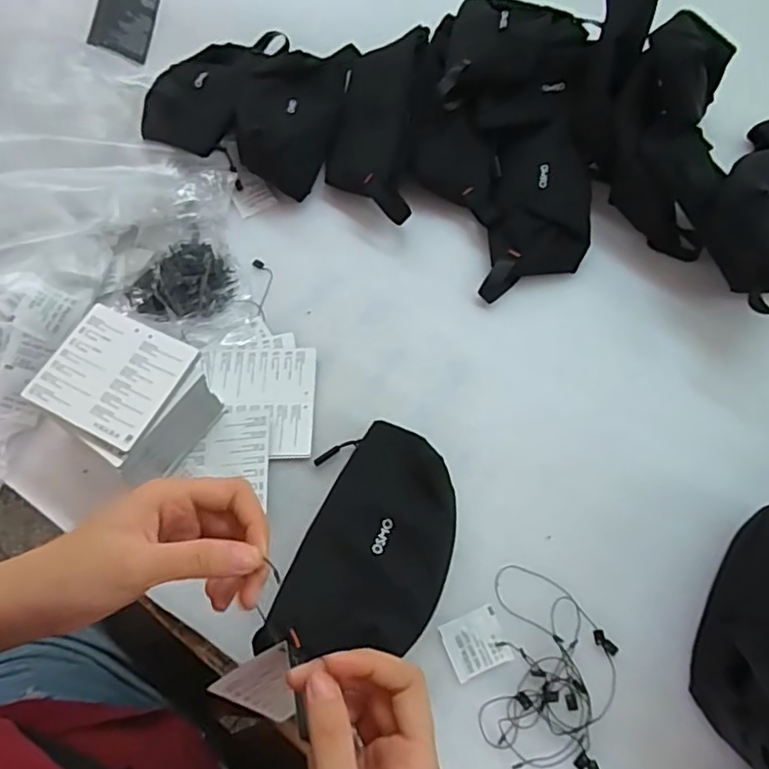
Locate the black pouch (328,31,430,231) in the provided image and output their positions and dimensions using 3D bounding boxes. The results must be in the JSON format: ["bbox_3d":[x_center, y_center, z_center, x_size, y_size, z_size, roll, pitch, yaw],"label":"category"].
[{"bbox_3d":[-0.014,-0.269,0.611,0.094,0.057,0.222,5,65,3],"label":"black pouch"}]

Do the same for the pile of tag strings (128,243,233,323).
[{"bbox_3d":[-0.187,-0.097,0.536,0.091,0.044,0.075,-15,66,-6],"label":"pile of tag strings"}]

